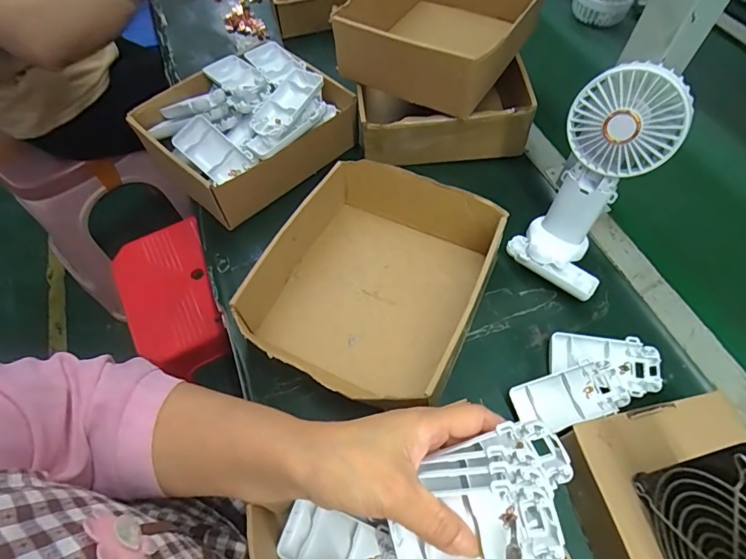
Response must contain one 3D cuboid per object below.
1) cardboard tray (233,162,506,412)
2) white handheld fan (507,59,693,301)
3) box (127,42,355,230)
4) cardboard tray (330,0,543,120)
[{"bbox_3d":[0.005,-0.002,0.418,0.192,0.068,0.227,23,63,14],"label":"cardboard tray"},{"bbox_3d":[0.196,-0.078,0.388,0.090,0.185,0.099,26,63,16],"label":"white handheld fan"},{"bbox_3d":[-0.151,-0.187,0.519,0.223,0.084,0.190,-41,66,-20],"label":"box"},{"bbox_3d":[0.079,-0.299,0.505,0.185,0.075,0.215,29,64,17],"label":"cardboard tray"}]

